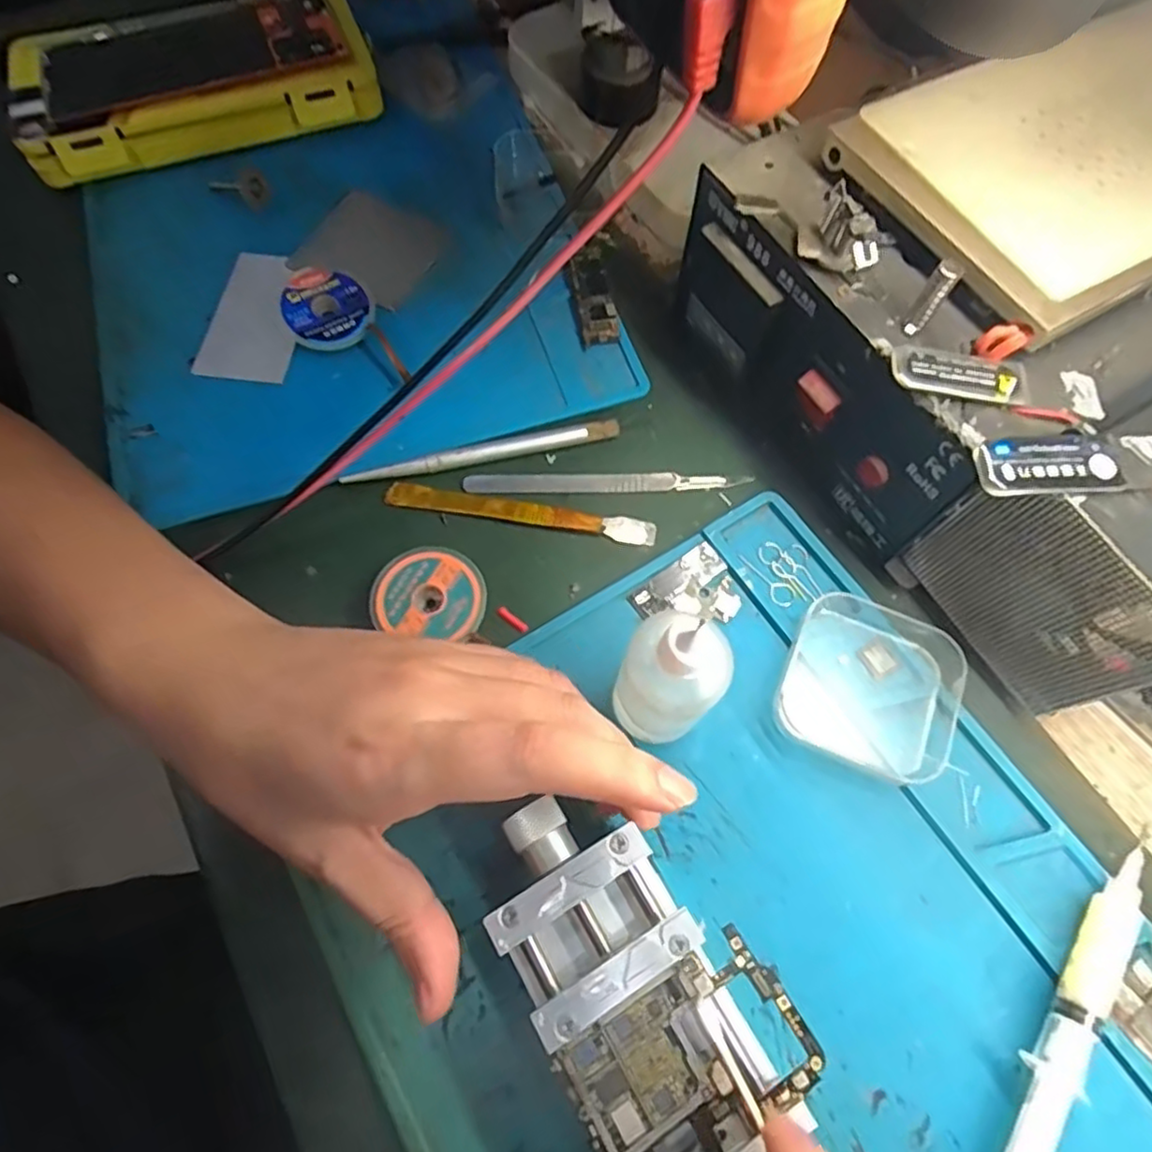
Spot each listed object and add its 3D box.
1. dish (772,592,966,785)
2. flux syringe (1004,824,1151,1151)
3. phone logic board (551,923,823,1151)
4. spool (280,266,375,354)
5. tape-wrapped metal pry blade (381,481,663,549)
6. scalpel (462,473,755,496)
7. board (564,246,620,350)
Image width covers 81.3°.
[{"bbox_3d":[0.116,0.043,0.262,0.067,0.015,0.064,23,69,10],"label":"dish"},{"bbox_3d":[0.160,0.146,0.219,0.018,0.015,0.135,29,70,12],"label":"flux syringe"},{"bbox_3d":[0.034,0.143,0.196,0.068,0.004,0.045,-29,70,-11],"label":"phone logic board"},{"bbox_3d":[-0.120,-0.129,0.324,0.041,0.009,0.039,1,81,-8],"label":"spool"},{"bbox_3d":[-0.024,-0.030,0.298,0.119,0.004,0.014,9,67,4],"label":"tape-wrapped metal pry blade"},{"bbox_3d":[0.014,-0.042,0.306,0.127,0.005,0.010,-1,67,0],"label":"scalpel"},{"bbox_3d":[0.008,-0.143,0.341,0.019,0.008,0.056,-11,67,-4],"label":"board"}]

